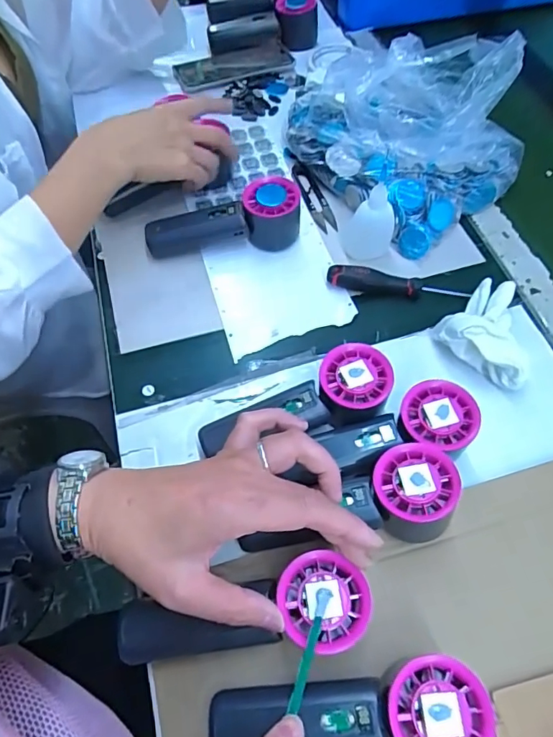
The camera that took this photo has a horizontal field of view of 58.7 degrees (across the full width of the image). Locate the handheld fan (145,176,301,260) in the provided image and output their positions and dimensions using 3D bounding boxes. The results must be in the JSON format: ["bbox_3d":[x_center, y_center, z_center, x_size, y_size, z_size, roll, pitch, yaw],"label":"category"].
[{"bbox_3d":[-0.054,-0.155,0.504,0.156,0.052,0.047,-4,59,-3],"label":"handheld fan"}]

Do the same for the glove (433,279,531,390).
[{"bbox_3d":[0.197,-0.042,0.439,0.084,0.044,0.098,30,63,17],"label":"glove"}]

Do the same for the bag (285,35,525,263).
[{"bbox_3d":[0.138,-0.269,0.541,0.221,0.097,0.247,-32,64,-18],"label":"bag"}]

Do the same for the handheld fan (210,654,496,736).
[{"bbox_3d":[0.040,0.205,0.291,0.157,0.052,0.055,-1,59,-1],"label":"handheld fan"}]

